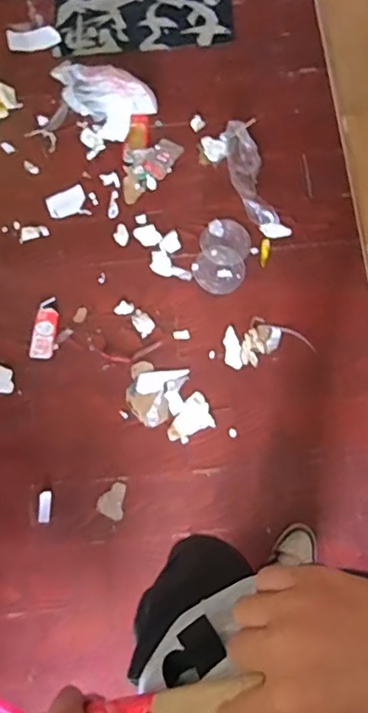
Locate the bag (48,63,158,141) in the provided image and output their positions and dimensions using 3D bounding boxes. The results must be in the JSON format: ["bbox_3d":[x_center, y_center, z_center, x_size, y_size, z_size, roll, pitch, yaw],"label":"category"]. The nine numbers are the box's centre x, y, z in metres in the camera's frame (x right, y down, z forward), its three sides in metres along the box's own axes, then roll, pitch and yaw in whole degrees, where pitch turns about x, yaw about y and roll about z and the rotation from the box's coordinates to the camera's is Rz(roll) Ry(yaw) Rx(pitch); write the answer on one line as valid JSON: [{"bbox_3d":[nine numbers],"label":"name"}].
[{"bbox_3d":[-0.237,-0.779,1.678,0.301,0.071,0.181,42,79,12],"label":"bag"}]

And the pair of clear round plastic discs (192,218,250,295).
[{"bbox_3d":[0.104,-0.275,1.546,0.134,0.010,0.213,10,75,4],"label":"pair of clear round plastic discs"}]

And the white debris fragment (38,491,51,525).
[{"bbox_3d":[-0.341,0.369,1.384,0.028,0.006,0.077,0,74,2],"label":"white debris fragment"}]

